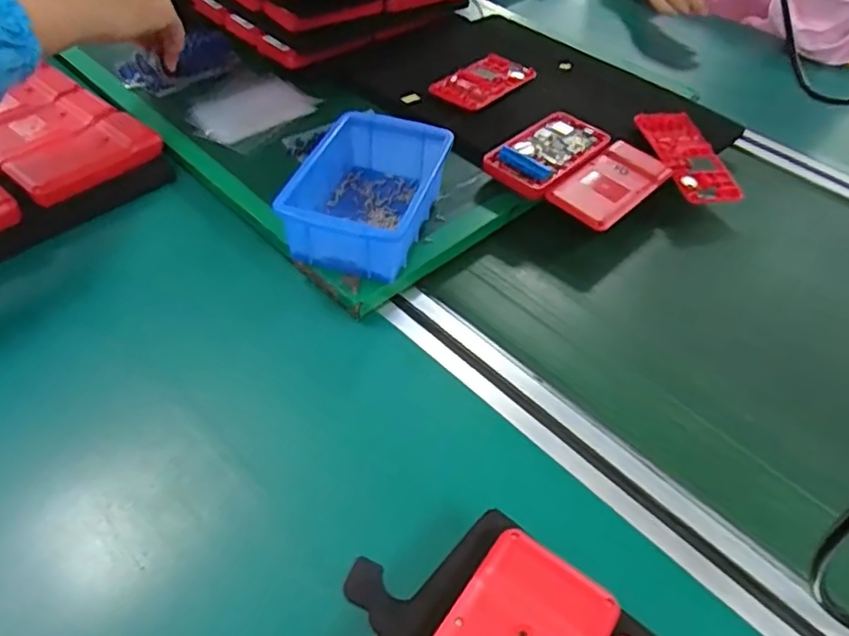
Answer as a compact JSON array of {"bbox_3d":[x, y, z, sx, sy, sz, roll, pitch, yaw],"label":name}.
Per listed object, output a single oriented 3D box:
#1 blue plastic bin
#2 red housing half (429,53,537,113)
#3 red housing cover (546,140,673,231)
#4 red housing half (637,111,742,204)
[{"bbox_3d":[-0.041,-0.097,0.485,0.095,0.055,0.149,16,48,10],"label":"blue plastic bin"},{"bbox_3d":[0.062,-0.248,0.644,0.061,0.011,0.119,33,53,23],"label":"red housing half"},{"bbox_3d":[0.163,-0.118,0.538,0.061,0.010,0.115,40,57,22],"label":"red housing cover"},{"bbox_3d":[0.247,-0.151,0.576,0.064,0.007,0.120,-4,56,-11],"label":"red housing half"}]

